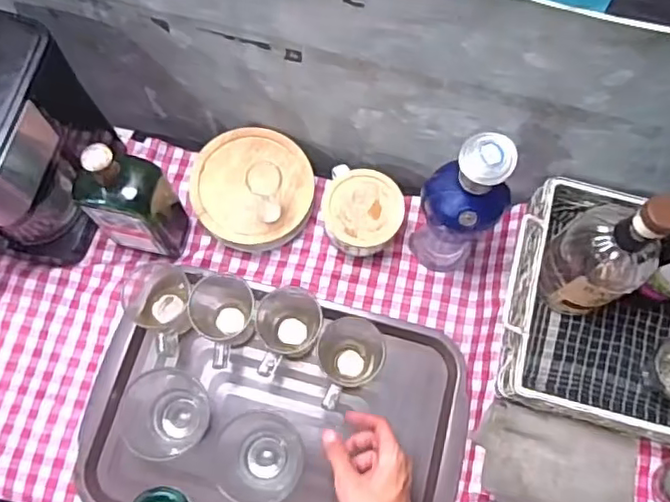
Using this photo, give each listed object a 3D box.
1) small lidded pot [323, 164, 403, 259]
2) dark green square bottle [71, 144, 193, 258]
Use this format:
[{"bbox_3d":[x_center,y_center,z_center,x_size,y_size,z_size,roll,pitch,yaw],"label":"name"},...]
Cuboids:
[{"bbox_3d":[0.032,-0.045,0.766,0.097,0.064,0.099,1,72,-2],"label":"small lidded pot"},{"bbox_3d":[-0.234,-0.061,0.686,0.089,0.209,0.060,14,72,3],"label":"dark green square bottle"}]

